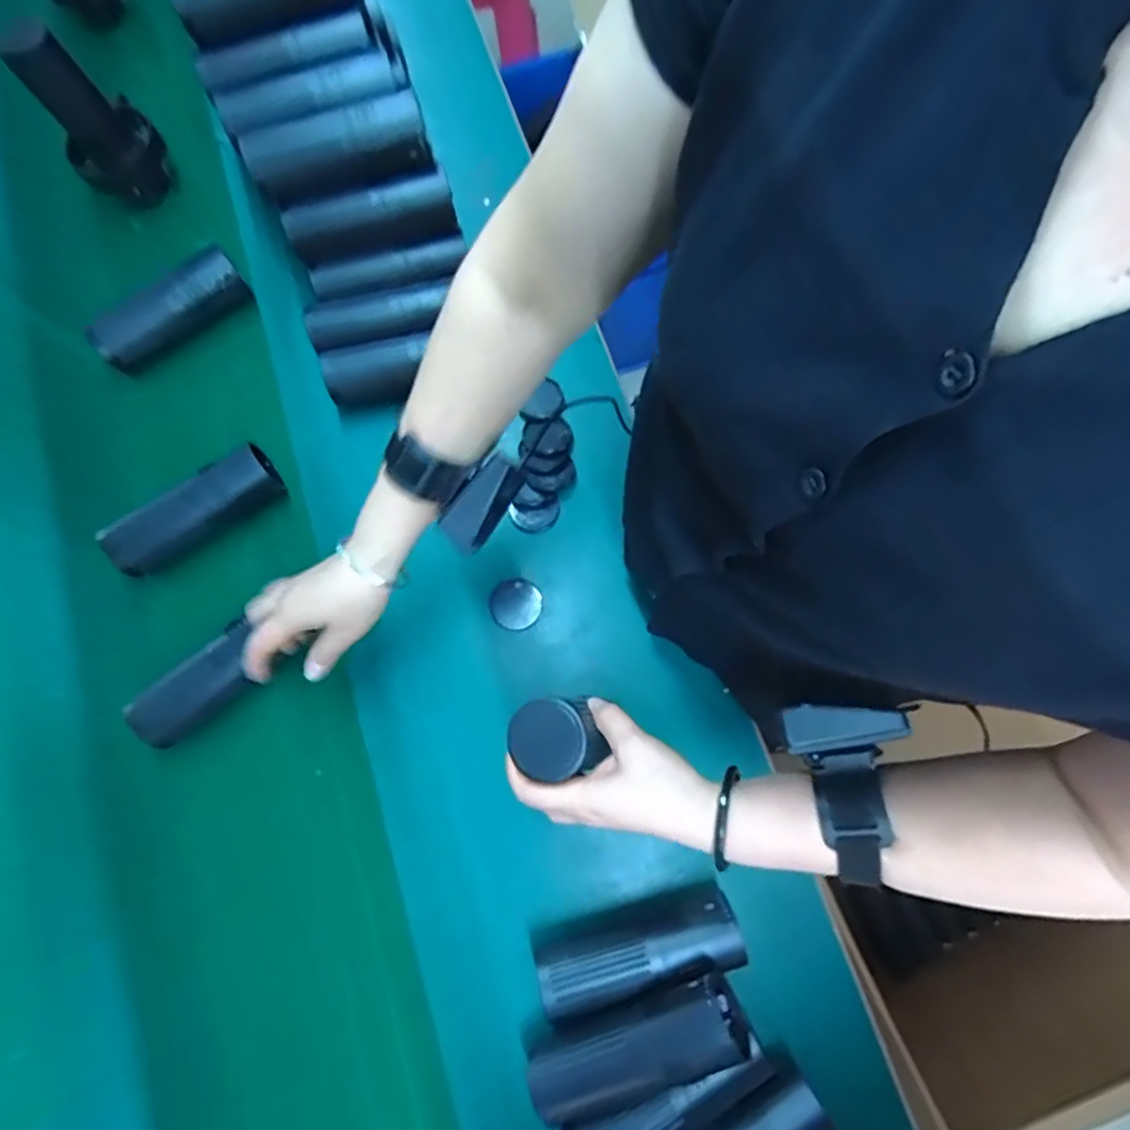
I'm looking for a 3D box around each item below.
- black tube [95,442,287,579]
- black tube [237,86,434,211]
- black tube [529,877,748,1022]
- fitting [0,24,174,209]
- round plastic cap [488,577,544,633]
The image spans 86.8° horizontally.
[{"bbox_3d":[-0.359,-0.052,0.575,0.165,0.042,0.048,-34,78,-7],"label":"black tube"},{"bbox_3d":[-0.207,-0.378,0.550,0.161,0.052,0.051,-19,77,-3],"label":"black tube"},{"bbox_3d":[0.058,0.311,0.487,0.161,0.049,0.051,-16,77,-3],"label":"black tube"},{"bbox_3d":[-0.511,-0.483,0.629,0.090,0.173,0.094,-42,79,-8],"label":"fitting"},{"bbox_3d":[-0.048,0.038,0.580,0.050,0.014,0.053,-28,77,-5],"label":"round plastic cap"}]

